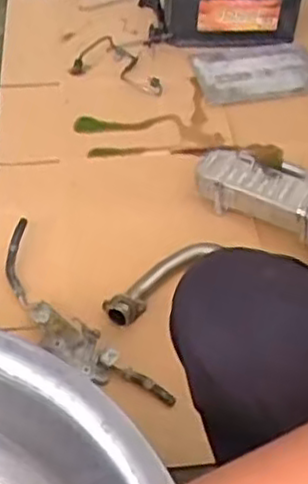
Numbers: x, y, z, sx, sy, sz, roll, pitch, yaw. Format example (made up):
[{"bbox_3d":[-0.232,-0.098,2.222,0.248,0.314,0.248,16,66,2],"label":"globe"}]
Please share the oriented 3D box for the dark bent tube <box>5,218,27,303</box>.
[{"bbox_3d":[-0.237,0.029,1.226,0.035,0.034,0.165,0,61,-4],"label":"dark bent tube"}]

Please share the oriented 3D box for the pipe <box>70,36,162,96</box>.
[{"bbox_3d":[-0.066,-0.410,1.638,0.228,0.033,0.146,21,50,14],"label":"pipe"}]

